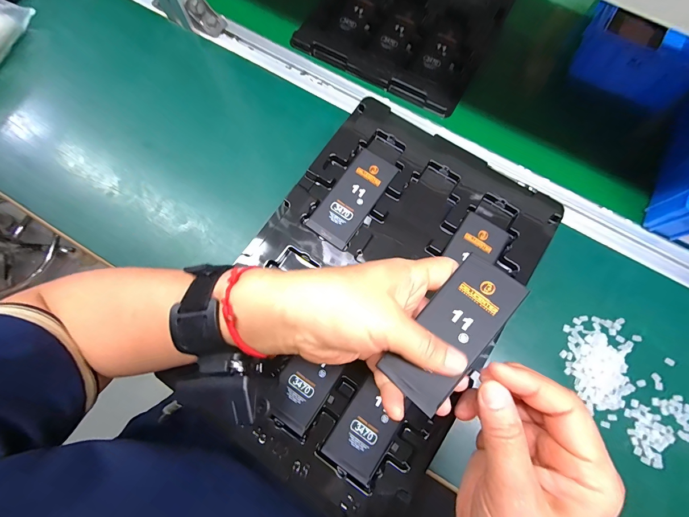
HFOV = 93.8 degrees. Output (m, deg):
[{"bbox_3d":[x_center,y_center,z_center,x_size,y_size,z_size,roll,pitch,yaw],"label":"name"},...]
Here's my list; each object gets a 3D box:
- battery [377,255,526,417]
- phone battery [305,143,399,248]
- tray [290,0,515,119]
[{"bbox_3d":[0.069,0.045,0.204,0.042,0.004,0.098,38,82,22],"label":"battery"},{"bbox_3d":[0.009,-0.060,0.310,0.043,0.004,0.099,34,78,8],"label":"phone battery"},{"bbox_3d":[0.096,-0.342,0.438,0.223,0.015,0.267,28,78,6],"label":"tray"}]

